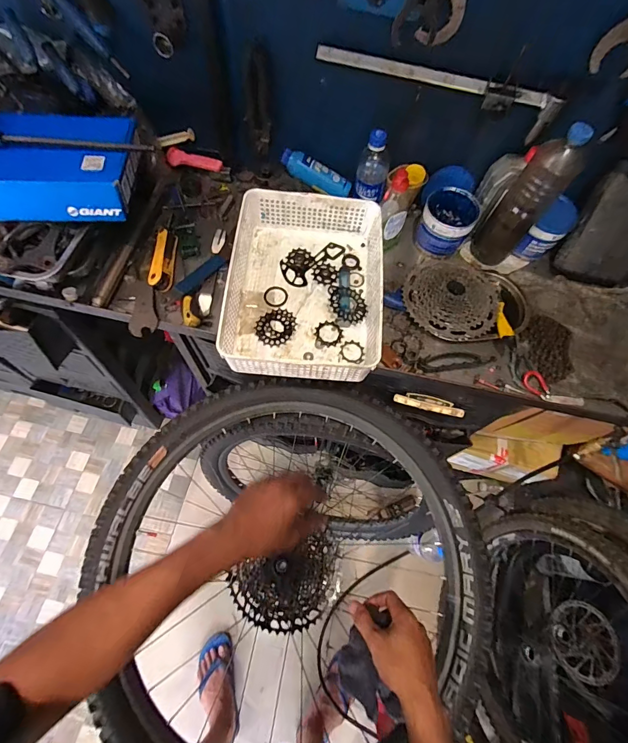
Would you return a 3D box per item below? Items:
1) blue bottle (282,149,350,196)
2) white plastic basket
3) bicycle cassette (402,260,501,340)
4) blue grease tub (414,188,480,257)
[{"bbox_3d":[0.004,-0.406,0.765,0.149,0.039,0.039,22,65,-15],"label":"blue bottle"},{"bbox_3d":[-0.014,-0.150,0.641,0.246,0.088,0.325,4,65,-1],"label":"white plastic basket"},{"bbox_3d":[0.261,-0.144,0.694,0.175,0.050,0.184,1,65,-2],"label":"bicycle cassette"},{"bbox_3d":[0.263,-0.295,0.737,0.100,0.081,0.099,30,68,11],"label":"blue grease tub"}]

